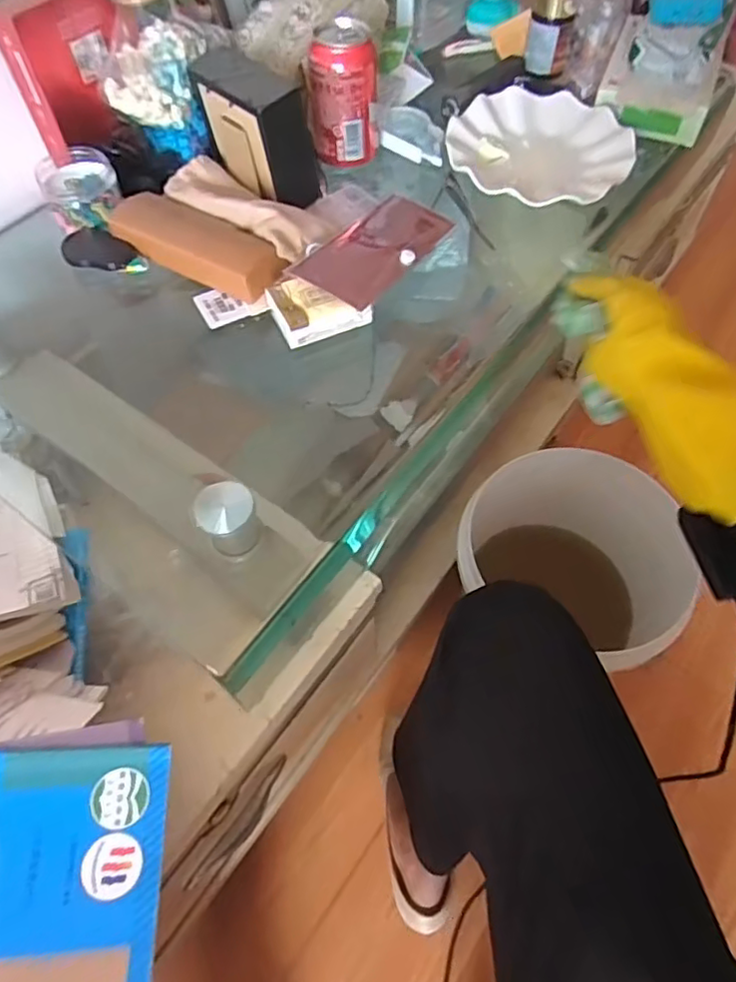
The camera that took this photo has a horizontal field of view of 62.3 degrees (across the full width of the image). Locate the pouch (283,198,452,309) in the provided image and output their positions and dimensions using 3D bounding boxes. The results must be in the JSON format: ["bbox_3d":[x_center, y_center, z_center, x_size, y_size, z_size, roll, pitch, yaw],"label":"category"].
[{"bbox_3d":[0.004,-0.207,0.526,0.074,0.011,0.139,36,66,19],"label":"pouch"}]

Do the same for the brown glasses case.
[{"bbox_3d":[-0.154,-0.221,0.543,0.164,0.027,0.058,29,64,16],"label":"brown glasses case"}]

